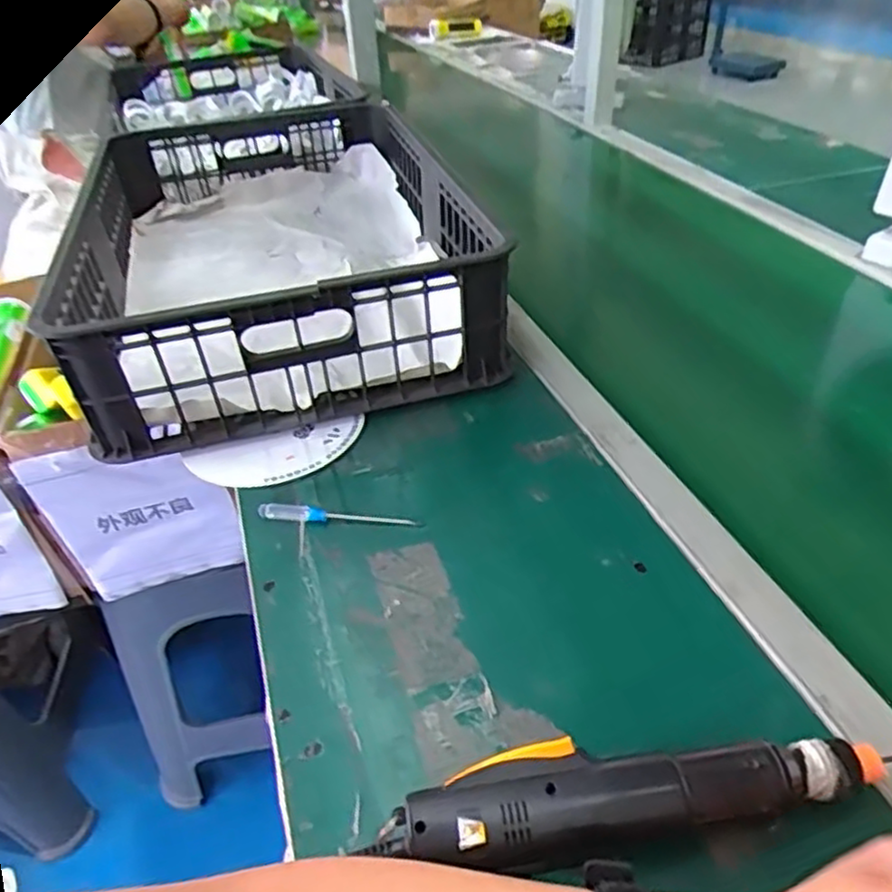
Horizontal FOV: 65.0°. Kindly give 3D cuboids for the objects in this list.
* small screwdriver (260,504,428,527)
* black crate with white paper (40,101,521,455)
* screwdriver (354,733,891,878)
[{"bbox_3d":[-0.083,0.053,0.549,0.128,0.011,0.015,1,38,7],"label":"small screwdriver"},{"bbox_3d":[-0.201,-0.241,0.823,0.400,0.144,0.593,-12,38,-10],"label":"black crate with white paper"},{"bbox_3d":[0.110,0.175,0.359,0.274,0.041,0.047,-9,38,-6],"label":"screwdriver"}]

